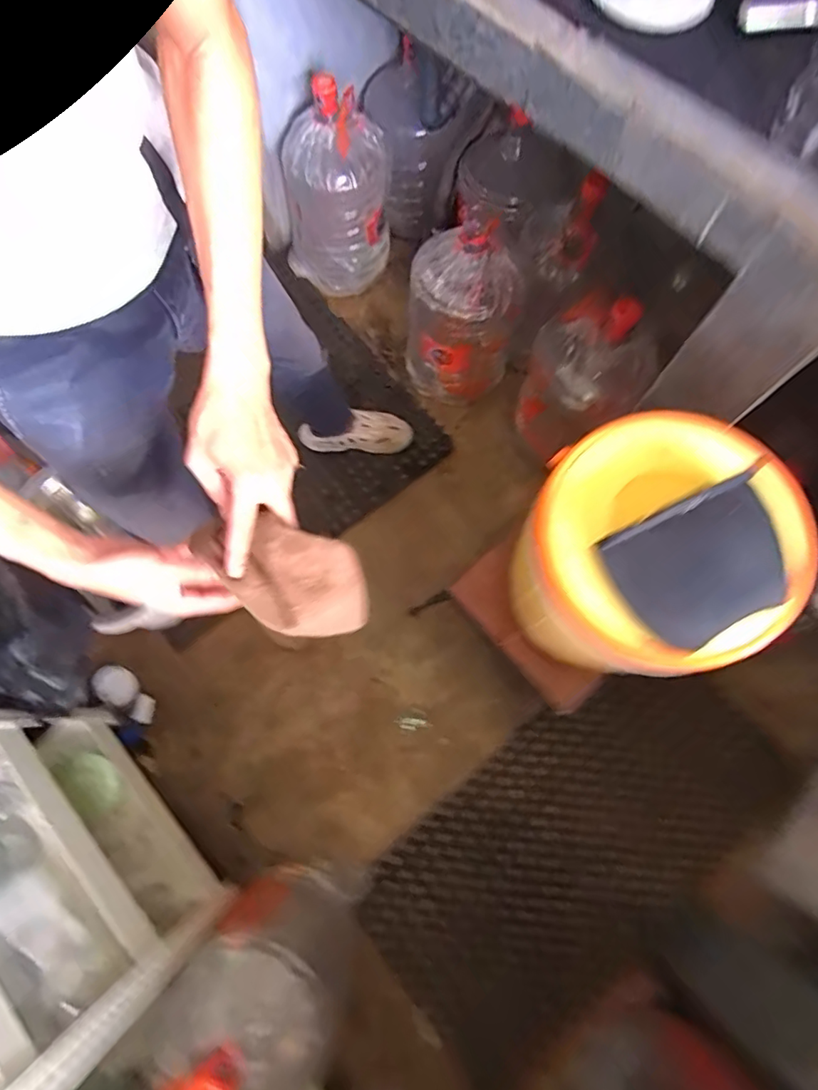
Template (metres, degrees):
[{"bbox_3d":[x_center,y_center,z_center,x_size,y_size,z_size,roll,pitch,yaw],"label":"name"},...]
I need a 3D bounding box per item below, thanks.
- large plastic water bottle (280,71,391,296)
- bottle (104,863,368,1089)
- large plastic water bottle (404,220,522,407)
[{"bbox_3d":[-0.213,-1.009,1.498,0.303,0.499,0.281,-3,73,-2],"label":"large plastic water bottle"},{"bbox_3d":[-0.259,0.760,0.914,0.238,0.529,0.285,35,75,9],"label":"bottle"},{"bbox_3d":[0.130,-0.585,1.386,0.283,0.450,0.231,14,73,3],"label":"large plastic water bottle"}]

